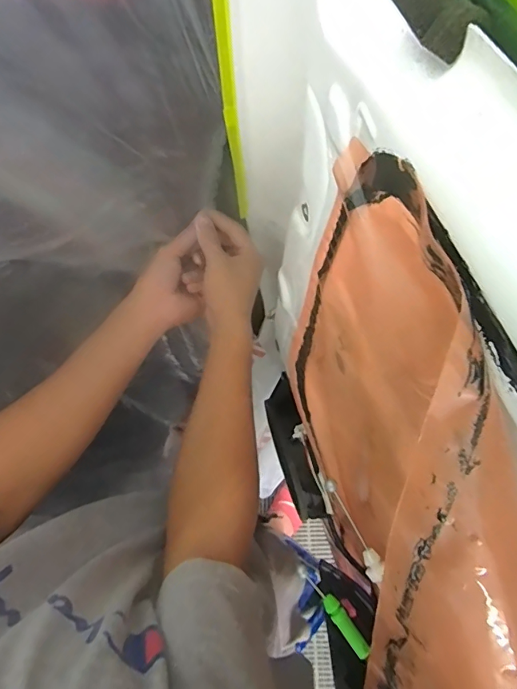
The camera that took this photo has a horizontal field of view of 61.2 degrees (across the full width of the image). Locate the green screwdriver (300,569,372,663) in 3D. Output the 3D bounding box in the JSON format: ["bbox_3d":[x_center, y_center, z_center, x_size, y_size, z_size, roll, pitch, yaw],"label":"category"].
[{"bbox_3d":[0.038,0.133,0.218,0.008,0.007,0.046,-37,73,-12],"label":"green screwdriver"}]

